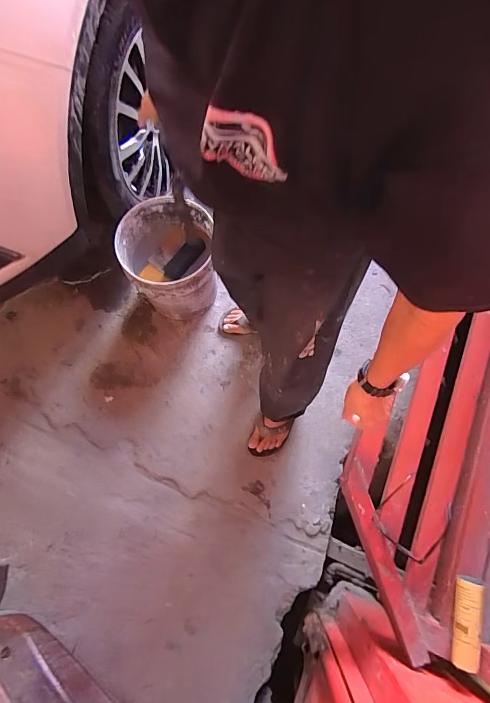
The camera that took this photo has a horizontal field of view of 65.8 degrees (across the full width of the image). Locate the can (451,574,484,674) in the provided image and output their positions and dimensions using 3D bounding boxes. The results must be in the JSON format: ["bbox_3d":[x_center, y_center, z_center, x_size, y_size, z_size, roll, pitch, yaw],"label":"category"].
[{"bbox_3d":[0.437,0.533,0.751,0.050,0.053,0.157,14,76,5],"label":"can"}]

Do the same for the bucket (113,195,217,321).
[{"bbox_3d":[-0.236,-0.272,1.243,0.276,0.300,0.297,-1,70,0],"label":"bucket"}]

